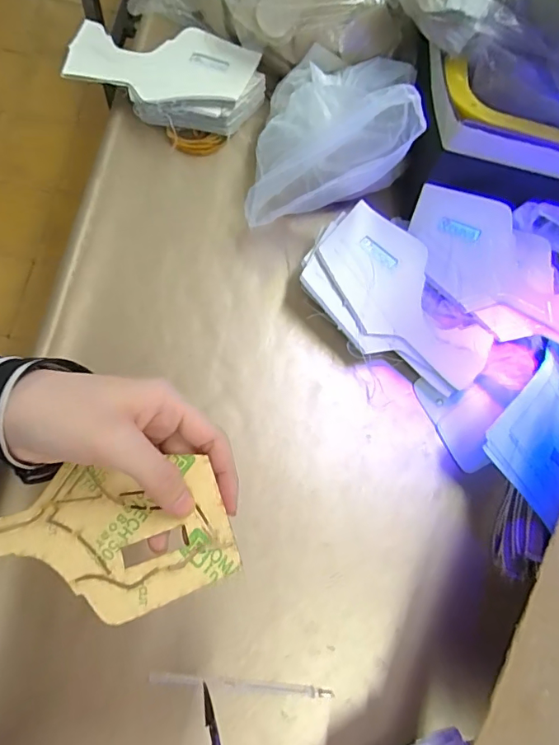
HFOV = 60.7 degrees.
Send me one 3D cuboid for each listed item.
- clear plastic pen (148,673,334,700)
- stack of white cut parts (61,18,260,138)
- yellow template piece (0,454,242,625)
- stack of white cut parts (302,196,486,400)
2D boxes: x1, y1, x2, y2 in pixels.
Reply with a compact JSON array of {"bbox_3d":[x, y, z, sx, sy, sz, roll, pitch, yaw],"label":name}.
[{"bbox_3d":[-0.026,0.218,0.329,0.125,0.011,0.008,9,75,-5],"label":"clear plastic pen"},{"bbox_3d":[-0.103,-0.266,0.435,0.177,0.042,0.088,8,75,-5],"label":"stack of white cut parts"},{"bbox_3d":[-0.108,0.089,0.251,0.168,0.004,0.075,-6,66,1],"label":"yellow template piece"},{"bbox_3d":[0.096,-0.056,0.399,0.095,0.028,0.169,-41,84,-15],"label":"stack of white cut parts"}]

